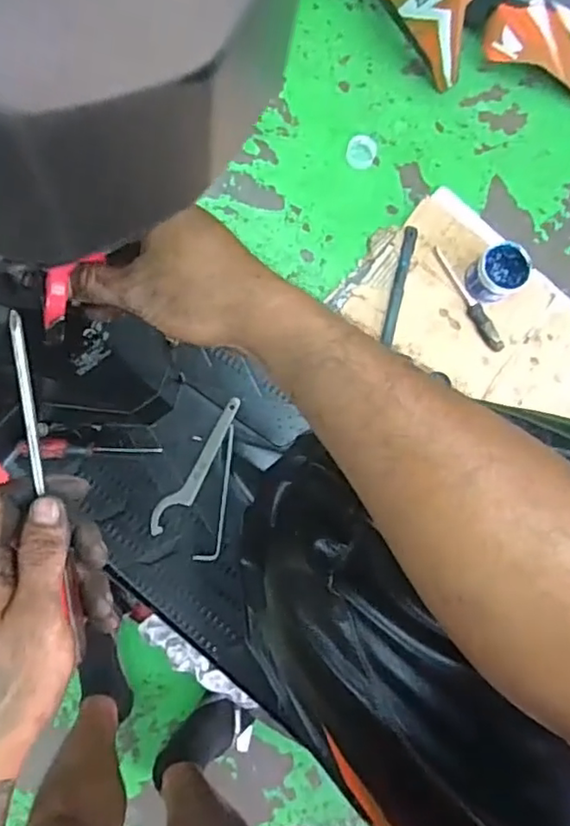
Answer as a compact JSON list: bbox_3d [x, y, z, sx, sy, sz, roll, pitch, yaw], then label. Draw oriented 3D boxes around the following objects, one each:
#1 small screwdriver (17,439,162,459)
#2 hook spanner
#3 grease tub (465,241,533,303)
[{"bbox_3d":[-0.231,0.044,0.718,0.164,0.018,0.022,4,83,-5],"label":"small screwdriver"},{"bbox_3d":[-0.102,0.065,0.723,0.030,0.006,0.181,34,82,-2],"label":"hook spanner"},{"bbox_3d":[0.432,-0.285,1.233,0.103,0.082,0.096,1,83,-6],"label":"grease tub"}]

